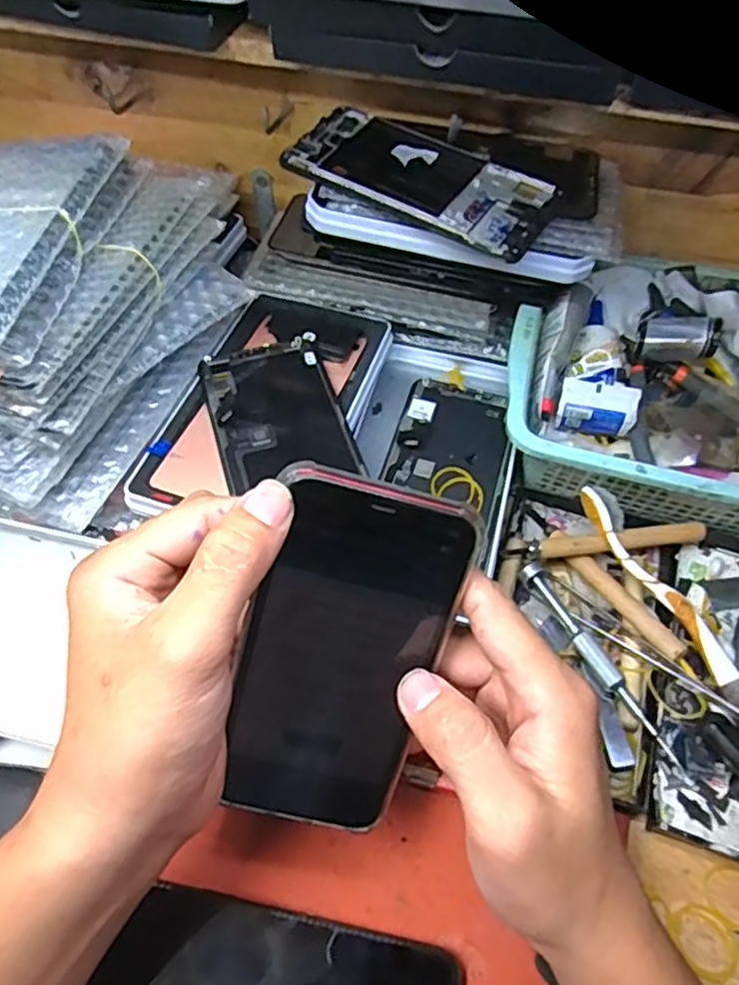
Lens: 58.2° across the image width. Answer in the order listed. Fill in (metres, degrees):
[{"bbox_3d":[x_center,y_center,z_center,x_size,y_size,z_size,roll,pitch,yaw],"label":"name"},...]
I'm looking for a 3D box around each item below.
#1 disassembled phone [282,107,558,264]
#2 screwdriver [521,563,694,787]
[{"bbox_3d":[0.032,-0.183,0.385,0.150,0.014,0.072,26,59,16],"label":"disassembled phone"},{"bbox_3d":[0.126,0.094,0.360,0.014,0.012,0.133,-24,60,-16],"label":"screwdriver"}]

